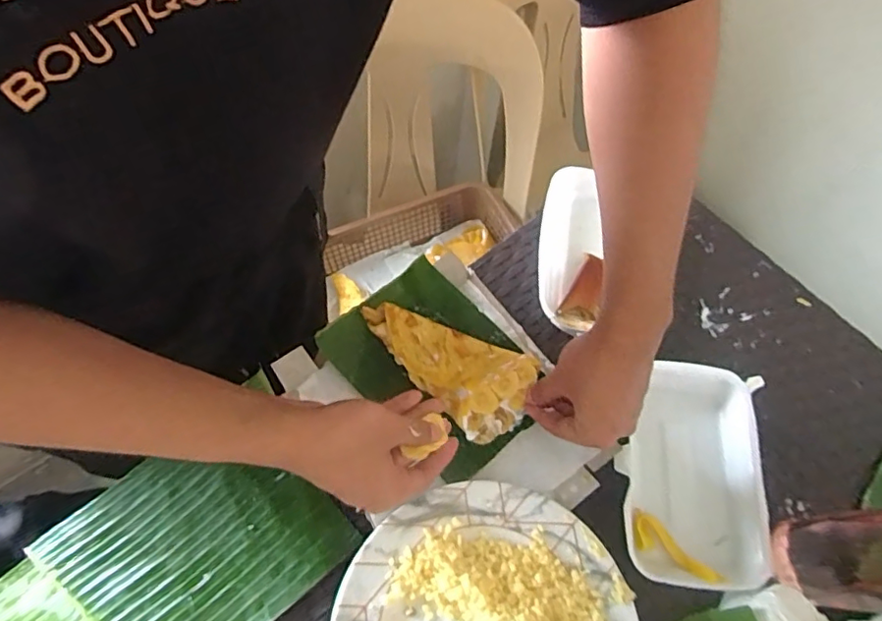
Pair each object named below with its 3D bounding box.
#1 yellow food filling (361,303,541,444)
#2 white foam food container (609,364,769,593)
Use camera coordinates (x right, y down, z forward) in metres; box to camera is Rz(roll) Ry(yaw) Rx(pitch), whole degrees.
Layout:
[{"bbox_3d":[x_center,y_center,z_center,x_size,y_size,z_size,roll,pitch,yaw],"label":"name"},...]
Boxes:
[{"bbox_3d":[0.002,0.042,0.496,0.159,0.029,0.081,33,66,13],"label":"yellow food filling"},{"bbox_3d":[0.210,0.132,0.464,0.117,0.026,0.178,12,62,5],"label":"white foam food container"}]

